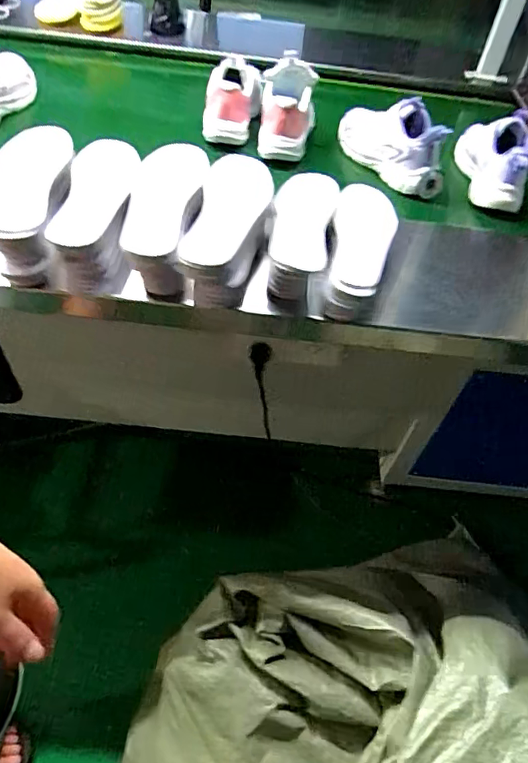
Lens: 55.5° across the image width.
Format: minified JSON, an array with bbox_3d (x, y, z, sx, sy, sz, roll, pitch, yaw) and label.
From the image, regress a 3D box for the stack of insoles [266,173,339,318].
[{"bbox_3d":[0.045,-0.172,0.638,0.078,0.089,0.210,10,52,2],"label":"stack of insoles"}]

